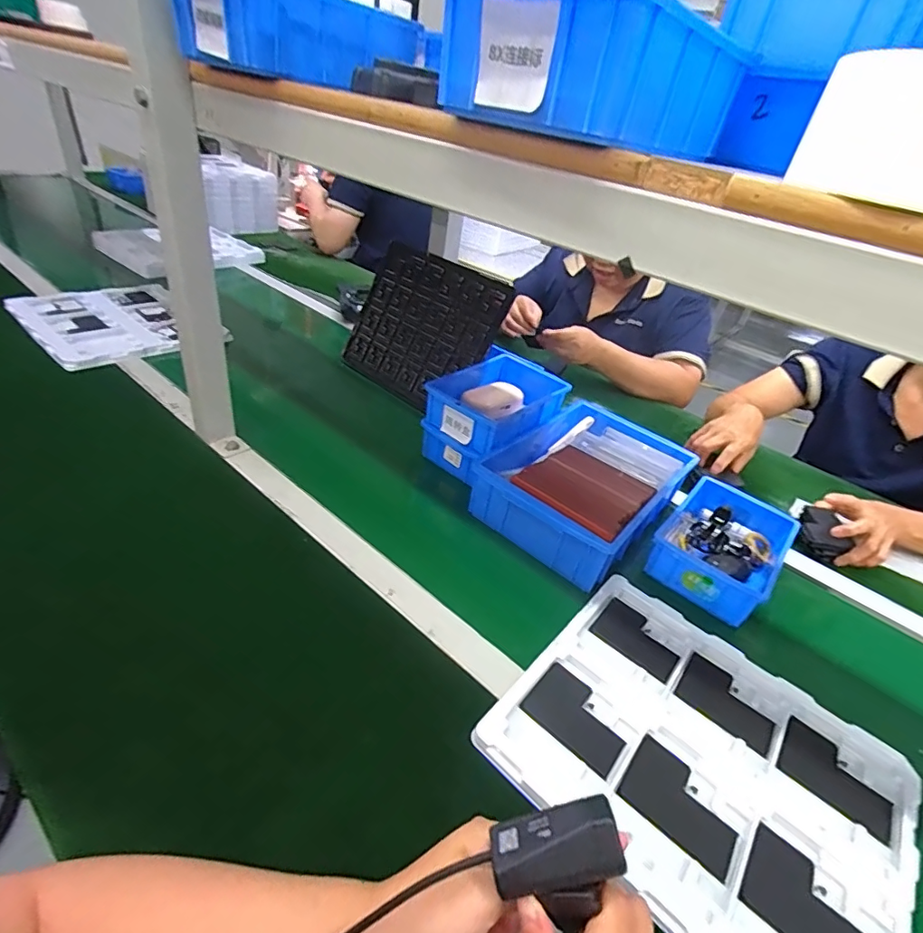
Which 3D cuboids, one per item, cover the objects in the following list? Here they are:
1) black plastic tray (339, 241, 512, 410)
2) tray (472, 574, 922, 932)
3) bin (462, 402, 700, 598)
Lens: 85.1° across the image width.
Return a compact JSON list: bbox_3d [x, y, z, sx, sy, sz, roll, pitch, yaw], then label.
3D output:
[{"bbox_3d":[-0.071,-0.250,0.916,0.307,0.253,0.029,33,15,28],"label":"black plastic tray"},{"bbox_3d":[0.215,0.251,0.444,0.314,0.021,0.279,32,42,28],"label":"tray"},{"bbox_3d":[0.178,0.019,0.712,0.210,0.074,0.293,32,41,27],"label":"bin"}]

